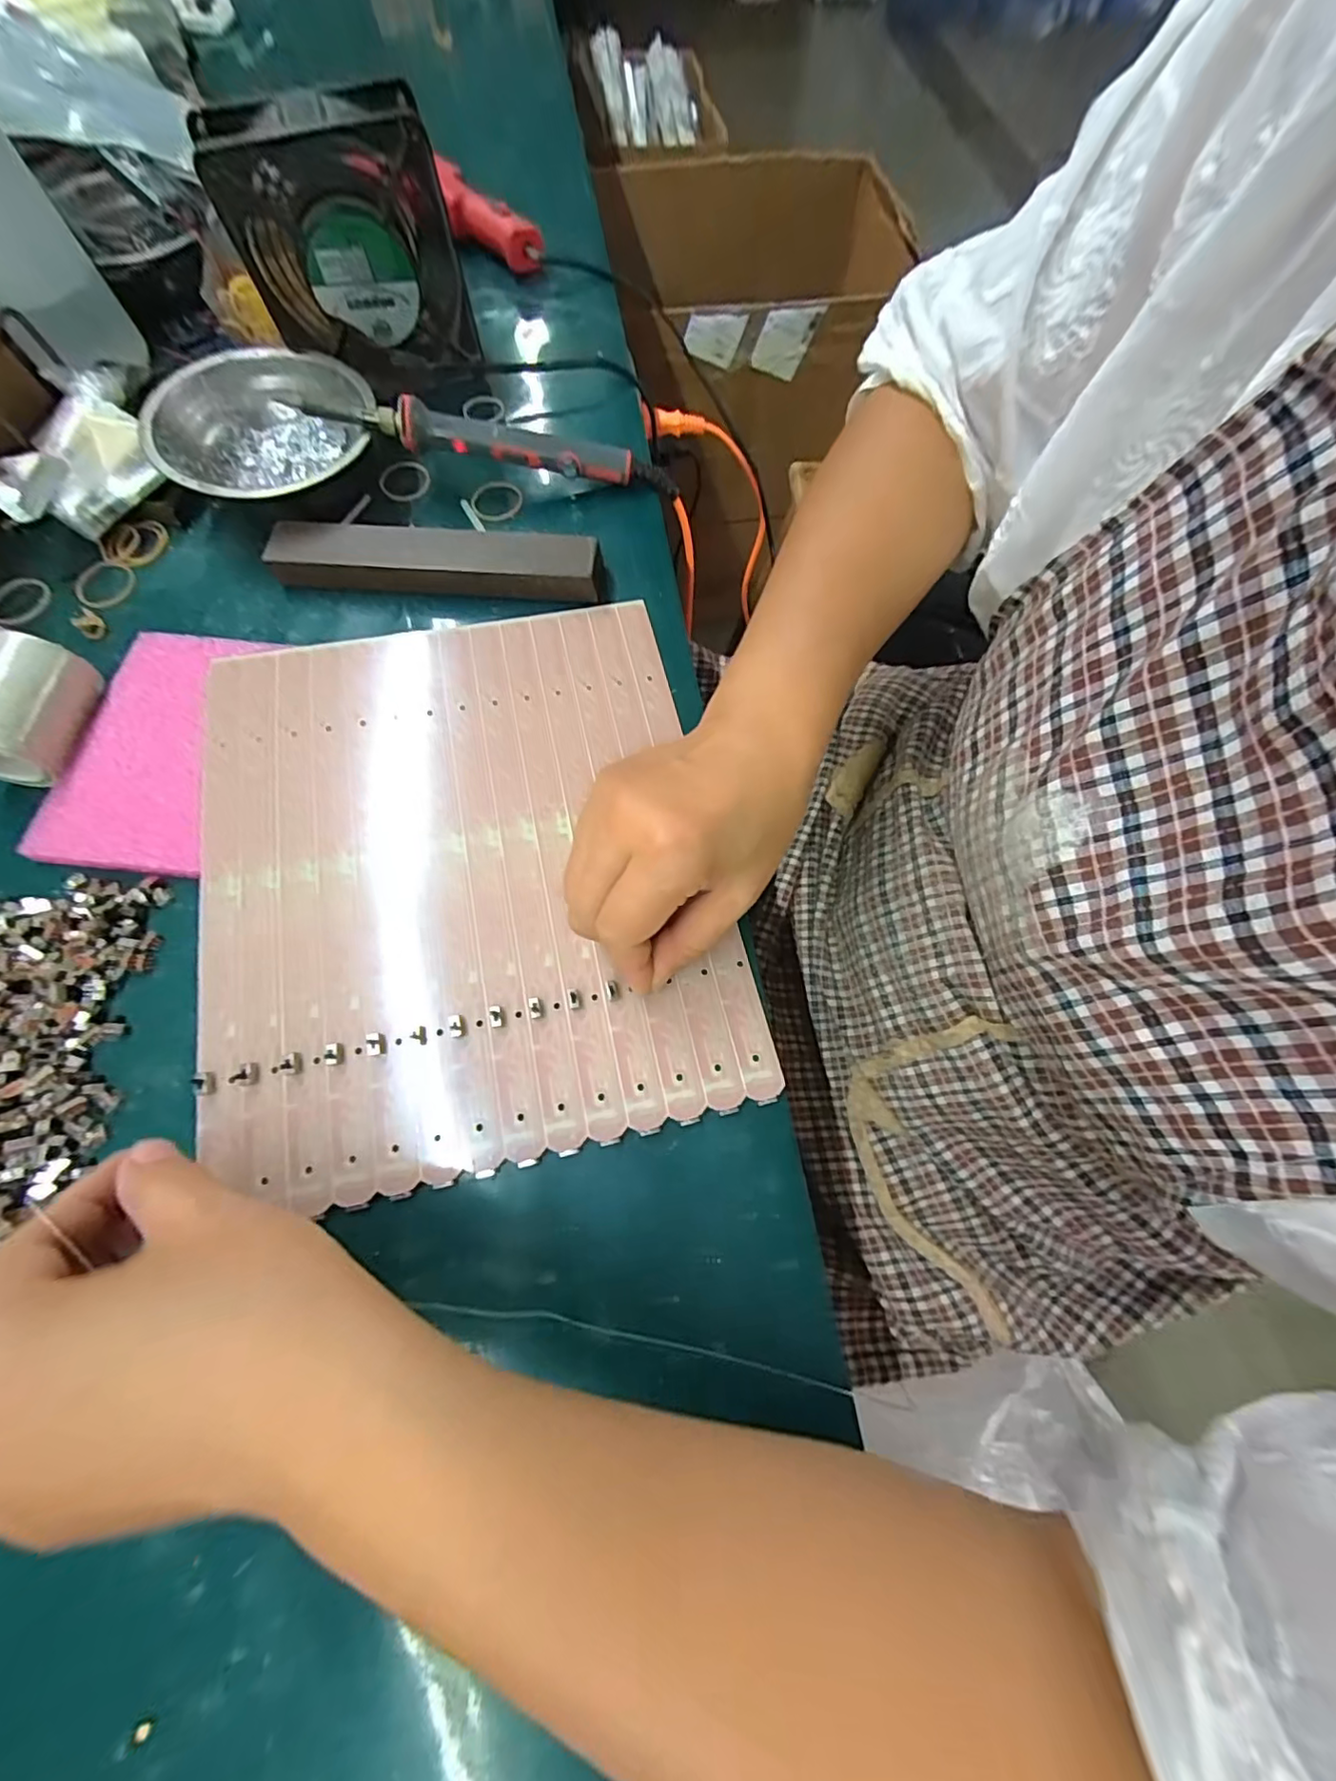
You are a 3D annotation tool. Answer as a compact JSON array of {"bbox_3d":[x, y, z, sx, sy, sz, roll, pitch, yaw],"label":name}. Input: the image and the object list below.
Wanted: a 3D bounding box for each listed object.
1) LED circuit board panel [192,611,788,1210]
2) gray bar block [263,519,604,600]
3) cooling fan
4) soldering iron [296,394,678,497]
[{"bbox_3d":[-0.099,-0.018,0.277,0.238,0.006,0.282,-12,71,-7],"label":"LED circuit board panel"},{"bbox_3d":[-0.136,-0.195,0.336,0.189,0.020,0.035,3,70,1],"label":"gray bar block"},{"bbox_3d":[-0.189,-0.382,0.344,0.119,0.118,0.039,-14,71,-5],"label":"cooling fan"},{"bbox_3d":[-0.101,-0.274,0.349,0.213,0.017,0.021,3,70,-12],"label":"soldering iron"}]

